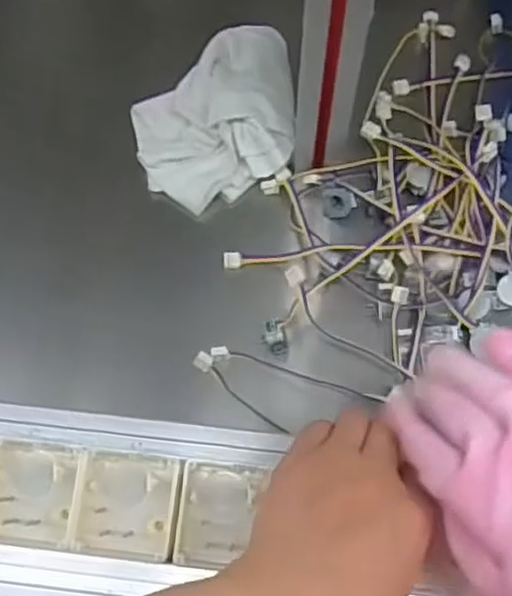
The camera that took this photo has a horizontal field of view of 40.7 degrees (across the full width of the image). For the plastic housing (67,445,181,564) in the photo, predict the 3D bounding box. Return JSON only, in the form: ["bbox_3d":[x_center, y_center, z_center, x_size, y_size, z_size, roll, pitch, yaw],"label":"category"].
[{"bbox_3d":[-0.066,0.106,0.355,0.049,0.015,0.051,5,69,4],"label":"plastic housing"}]

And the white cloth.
[{"bbox_3d":[-0.035,-0.153,0.579,0.145,0.040,0.139,-25,71,-8],"label":"white cloth"}]

